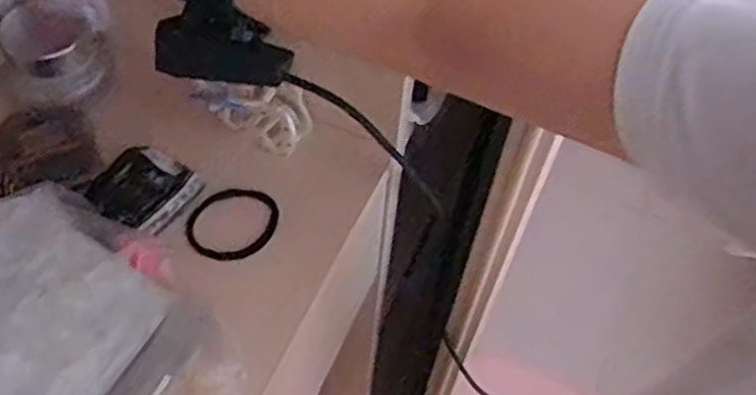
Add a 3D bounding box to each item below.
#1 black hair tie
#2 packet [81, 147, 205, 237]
[{"bbox_3d":[-0.089,0.016,0.444,0.057,0.008,0.046,-19,62,-16],"label":"black hair tie"},{"bbox_3d":[-0.145,-0.006,0.444,0.052,0.011,0.055,31,61,14],"label":"packet"}]

